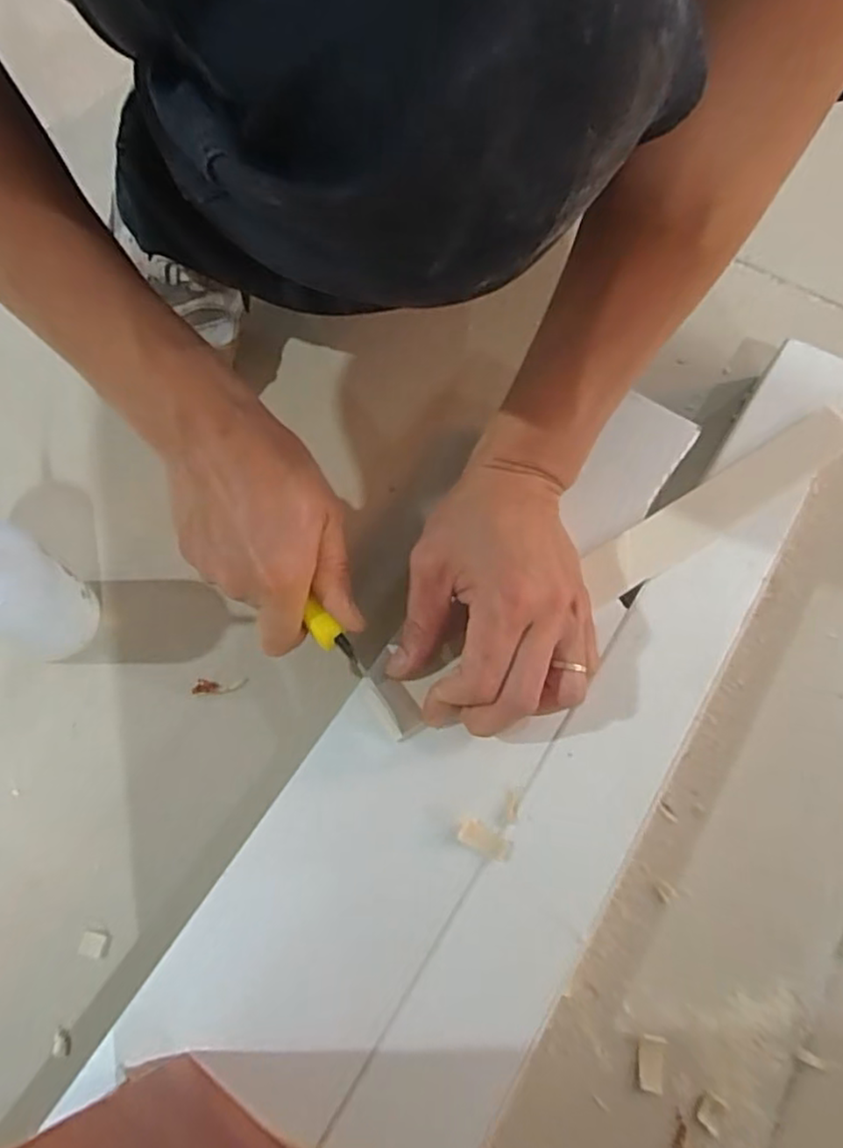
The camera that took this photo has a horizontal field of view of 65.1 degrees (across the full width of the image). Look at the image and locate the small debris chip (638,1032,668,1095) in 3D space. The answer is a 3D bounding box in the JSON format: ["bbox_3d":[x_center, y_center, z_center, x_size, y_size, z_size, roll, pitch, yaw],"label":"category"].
[{"bbox_3d":[0.112,0.238,0.321,0.012,0.004,0.024,12,68,4],"label":"small debris chip"}]

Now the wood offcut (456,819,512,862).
[{"bbox_3d":[0.031,0.131,0.324,0.026,0.004,0.012,26,70,10],"label":"wood offcut"}]

